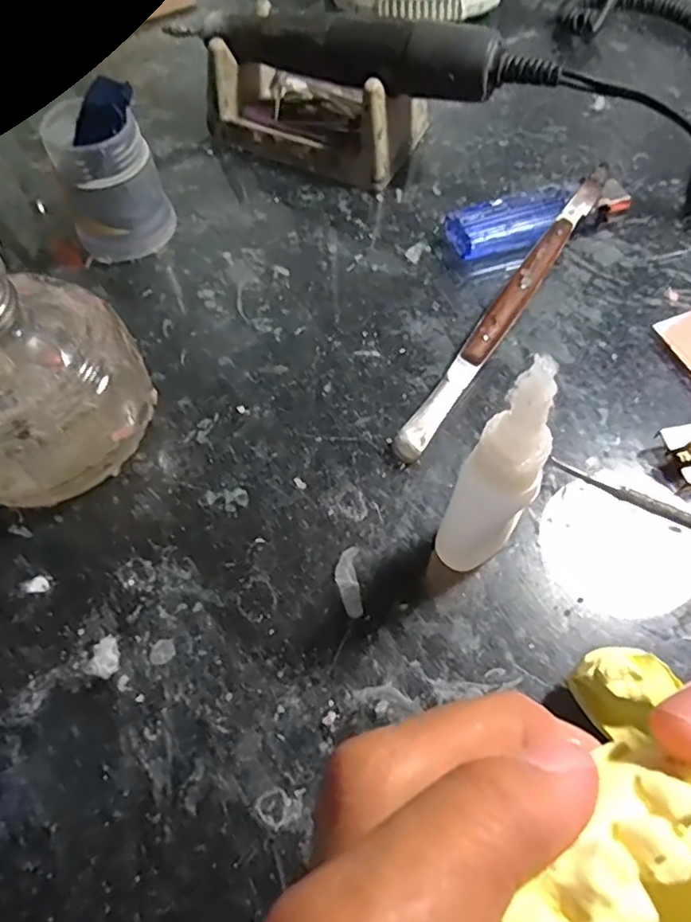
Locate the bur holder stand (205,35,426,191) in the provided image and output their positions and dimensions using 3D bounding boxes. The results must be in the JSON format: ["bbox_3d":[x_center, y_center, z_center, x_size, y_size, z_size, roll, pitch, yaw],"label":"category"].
[{"bbox_3d":[-0.014,-0.179,0.292,0.097,0.043,0.059,20,63,12],"label":"bur holder stand"}]

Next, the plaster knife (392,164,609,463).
[{"bbox_3d":[0.068,-0.065,0.242,0.011,0.017,0.166,31,66,17],"label":"plaster knife"}]

